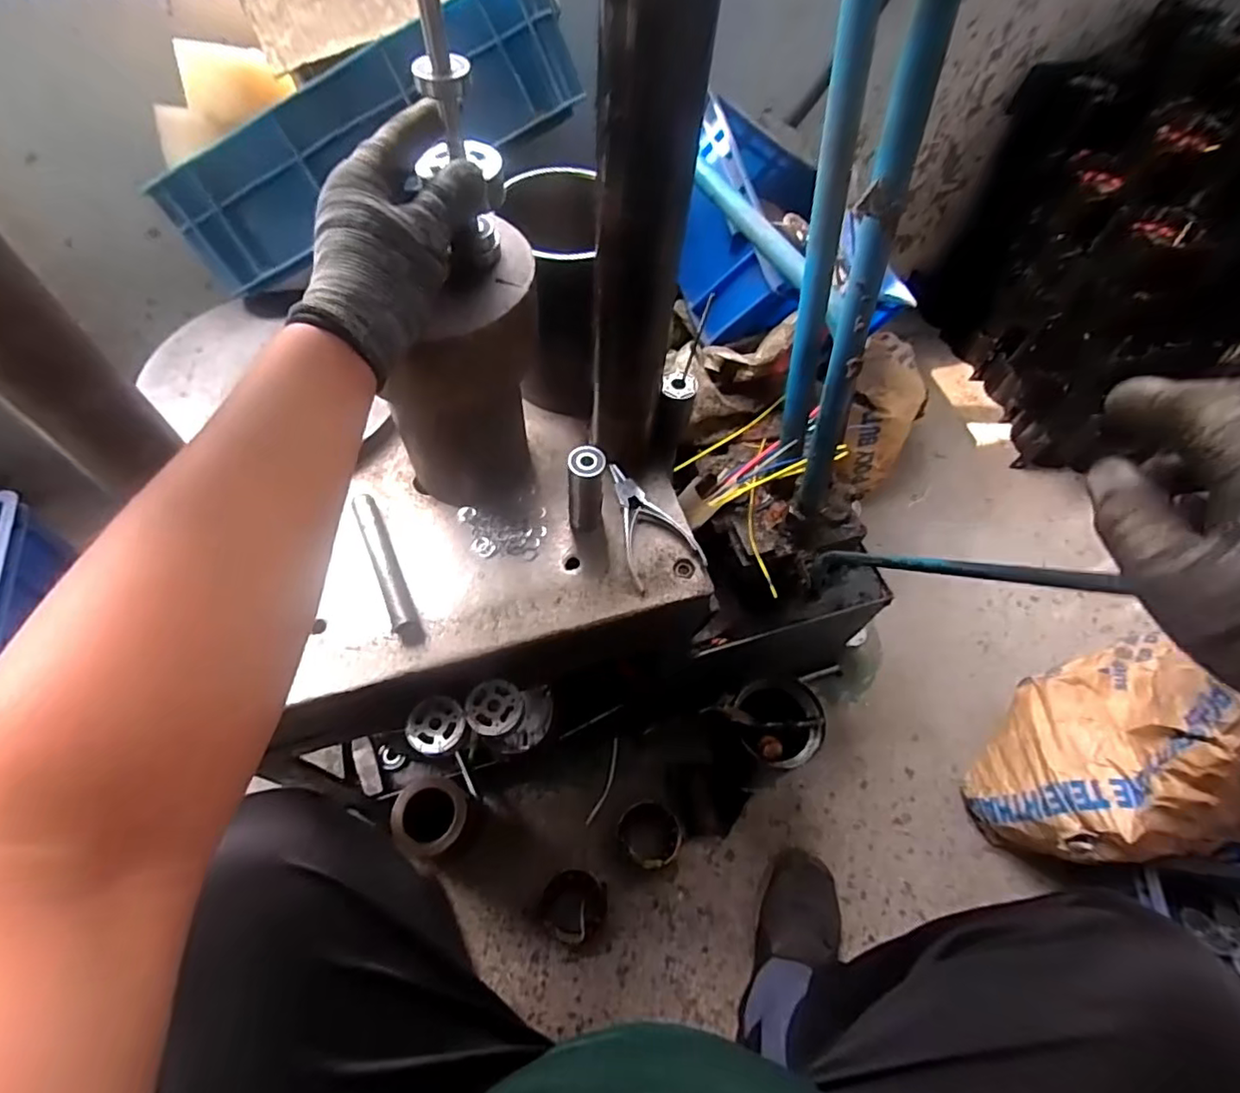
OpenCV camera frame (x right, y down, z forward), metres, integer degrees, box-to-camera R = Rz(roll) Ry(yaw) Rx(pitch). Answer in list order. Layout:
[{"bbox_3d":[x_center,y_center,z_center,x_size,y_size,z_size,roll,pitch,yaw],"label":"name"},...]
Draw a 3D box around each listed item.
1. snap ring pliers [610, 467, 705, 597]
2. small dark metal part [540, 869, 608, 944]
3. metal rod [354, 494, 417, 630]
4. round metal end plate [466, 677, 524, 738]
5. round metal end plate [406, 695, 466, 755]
[{"bbox_3d":[0.018,-0.022,0.578,0.069,0.016,0.128,-26,65,-17],"label":"snap ring pliers"},{"bbox_3d":[-0.058,0.460,0.773,0.080,0.044,0.078,1,60,-2],"label":"small dark metal part"},{"bbox_3d":[-0.212,0.011,0.542,0.018,0.024,0.138,-21,64,-15],"label":"metal rod"},{"bbox_3d":[-0.114,0.147,0.555,0.050,0.014,0.052,1,60,-2],"label":"round metal end plate"},{"bbox_3d":[-0.165,0.160,0.543,0.049,0.007,0.050,1,60,-2],"label":"round metal end plate"}]

